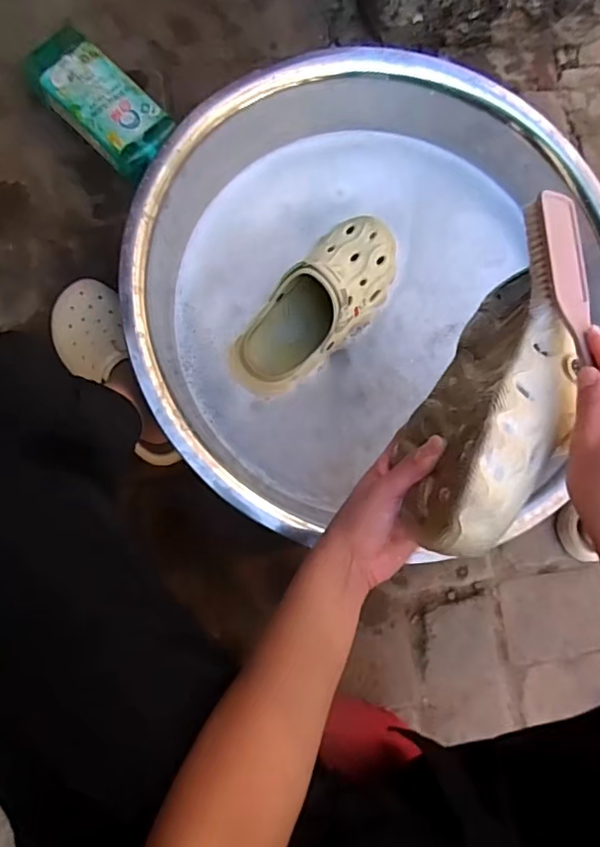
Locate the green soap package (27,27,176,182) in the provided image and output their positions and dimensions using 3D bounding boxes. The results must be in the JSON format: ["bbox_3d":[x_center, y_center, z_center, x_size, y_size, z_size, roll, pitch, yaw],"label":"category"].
[{"bbox_3d":[-0.266,-0.423,0.764,0.189,0.073,0.100,42,80,1],"label":"green soap package"}]

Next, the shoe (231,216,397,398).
[{"bbox_3d":[0.029,-0.150,0.709,0.110,0.086,0.267,38,80,0],"label":"shoe"}]

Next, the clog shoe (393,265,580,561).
[{"bbox_3d":[0.149,-0.017,0.443,0.088,0.105,0.254,25,60,0],"label":"clog shoe"}]

